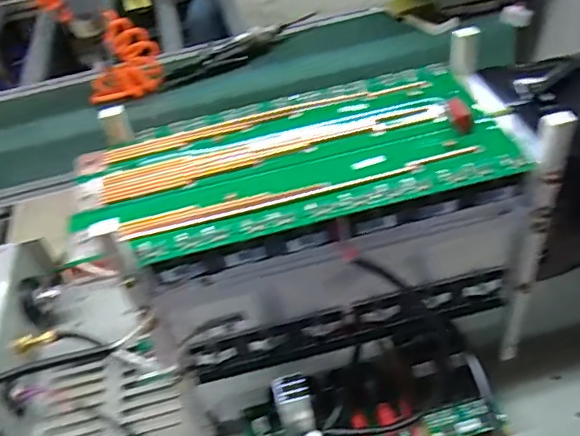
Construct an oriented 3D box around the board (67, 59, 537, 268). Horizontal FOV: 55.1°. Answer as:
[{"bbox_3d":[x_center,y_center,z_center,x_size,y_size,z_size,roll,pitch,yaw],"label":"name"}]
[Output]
[{"bbox_3d":[0.000,-0.043,0.377,0.276,0.015,0.133,-13,46,-6],"label":"board"}]

